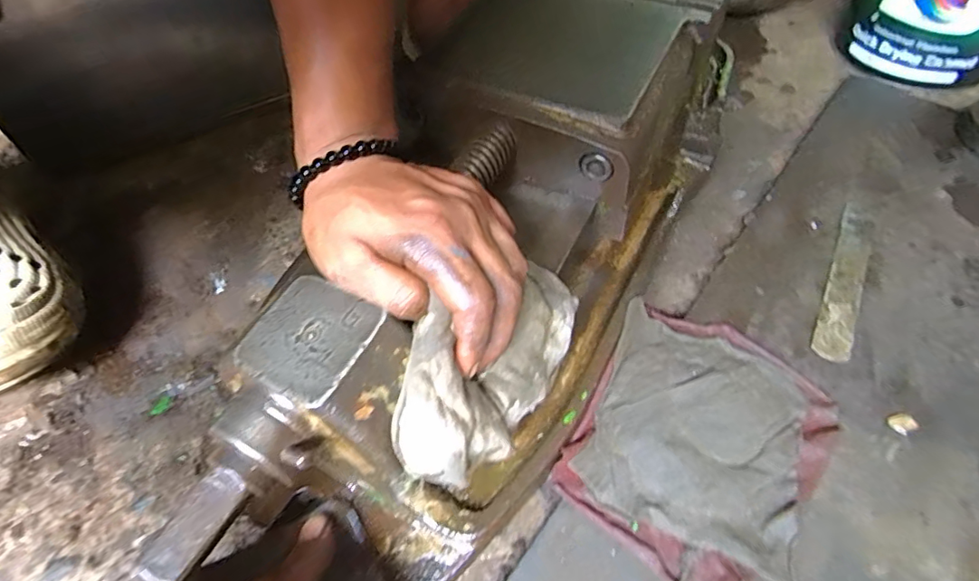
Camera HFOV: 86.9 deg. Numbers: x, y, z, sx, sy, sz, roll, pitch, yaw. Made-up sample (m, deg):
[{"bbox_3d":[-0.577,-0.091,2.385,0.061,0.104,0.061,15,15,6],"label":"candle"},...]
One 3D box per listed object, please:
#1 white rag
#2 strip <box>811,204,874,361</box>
[{"bbox_3d":[0.002,0.037,0.268,0.055,0.064,0.134,33,41,21],"label":"white rag"},{"bbox_3d":[0.267,-0.010,0.386,0.023,0.005,0.157,24,54,20],"label":"strip"}]

